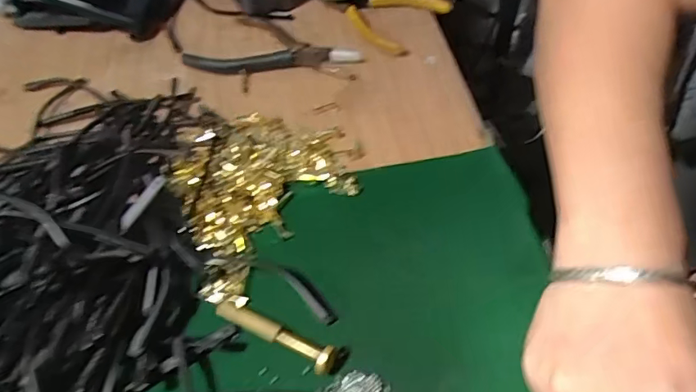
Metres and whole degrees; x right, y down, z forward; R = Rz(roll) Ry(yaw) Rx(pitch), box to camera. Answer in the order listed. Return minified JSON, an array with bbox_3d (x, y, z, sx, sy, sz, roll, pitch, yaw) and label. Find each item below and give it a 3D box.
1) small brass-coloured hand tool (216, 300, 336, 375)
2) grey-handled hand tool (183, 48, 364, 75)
[{"bbox_3d":[-0.041,0.076,0.278,0.073,0.011,0.014,23,57,23],"label":"small brass-coloured hand tool"},{"bbox_3d":[-0.068,-0.118,0.438,0.157,0.013,0.020,-1,51,5],"label":"grey-handled hand tool"}]

